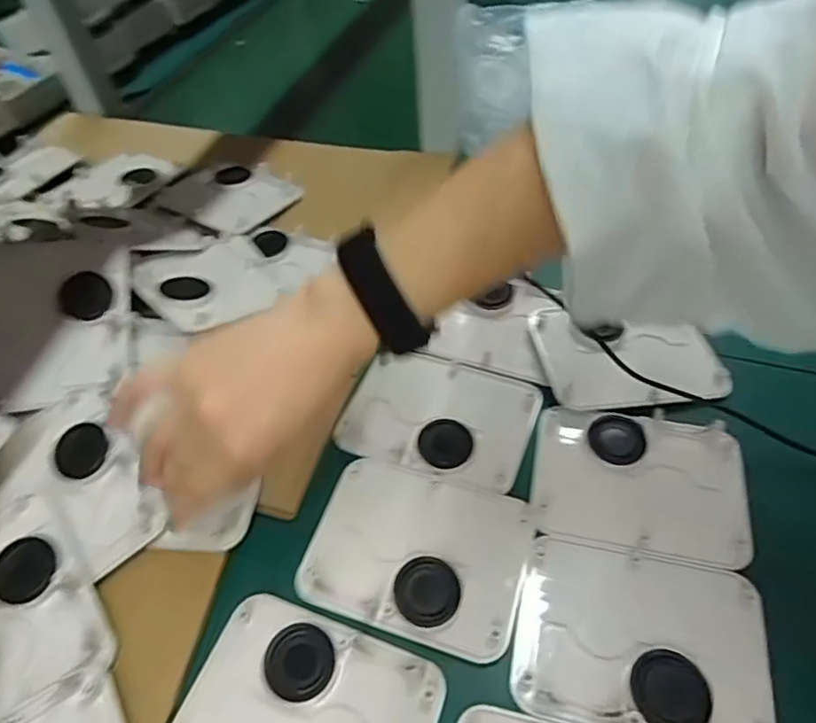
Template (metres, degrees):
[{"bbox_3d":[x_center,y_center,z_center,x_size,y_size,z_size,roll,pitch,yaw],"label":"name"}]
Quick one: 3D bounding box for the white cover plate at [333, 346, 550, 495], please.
[{"bbox_3d":[0.023,0.036,0.418,0.126,0.010,0.096,14,53,14],"label":"white cover plate"}]

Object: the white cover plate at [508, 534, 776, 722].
[{"bbox_3d":[0.123,0.147,0.316,0.125,0.011,0.096,10,52,11],"label":"white cover plate"}]

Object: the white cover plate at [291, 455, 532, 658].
[{"bbox_3d":[0.006,0.111,0.354,0.126,0.005,0.097,13,52,14],"label":"white cover plate"}]

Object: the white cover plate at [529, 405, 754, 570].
[{"bbox_3d":[0.146,0.073,0.375,0.127,0.009,0.094,9,52,10],"label":"white cover plate"}]

